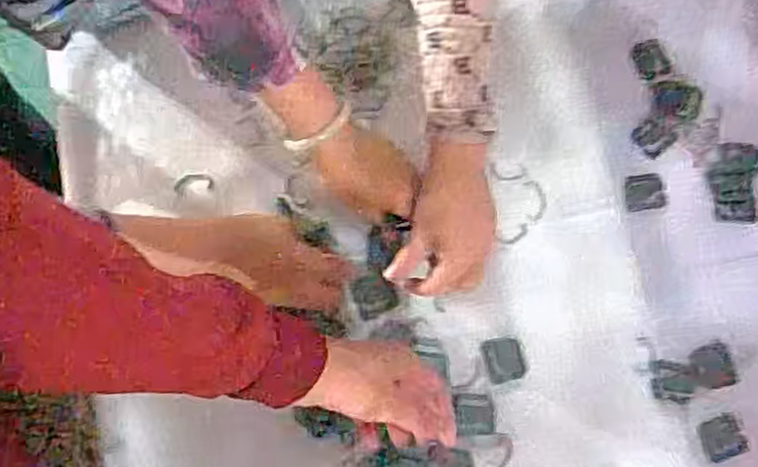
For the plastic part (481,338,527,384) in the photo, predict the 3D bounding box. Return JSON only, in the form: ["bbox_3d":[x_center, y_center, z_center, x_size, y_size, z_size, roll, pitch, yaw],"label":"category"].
[{"bbox_3d":[0.113,0.113,0.657,0.036,0.004,0.038,-14,77,-5],"label":"plastic part"}]

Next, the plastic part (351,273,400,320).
[{"bbox_3d":[-0.003,0.056,0.659,0.037,0.008,0.036,-21,77,-6],"label":"plastic part"}]

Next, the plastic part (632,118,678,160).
[{"bbox_3d":[0.268,-0.095,0.708,0.041,0.004,0.033,-37,79,-9],"label":"plastic part"}]

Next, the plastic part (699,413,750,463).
[{"bbox_3d":[0.302,0.179,0.640,0.041,0.004,0.036,-19,77,-6],"label":"plastic part"}]

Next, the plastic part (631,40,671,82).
[{"bbox_3d":[0.270,-0.172,0.729,0.031,0.005,0.040,-17,77,-5],"label":"plastic part"}]

